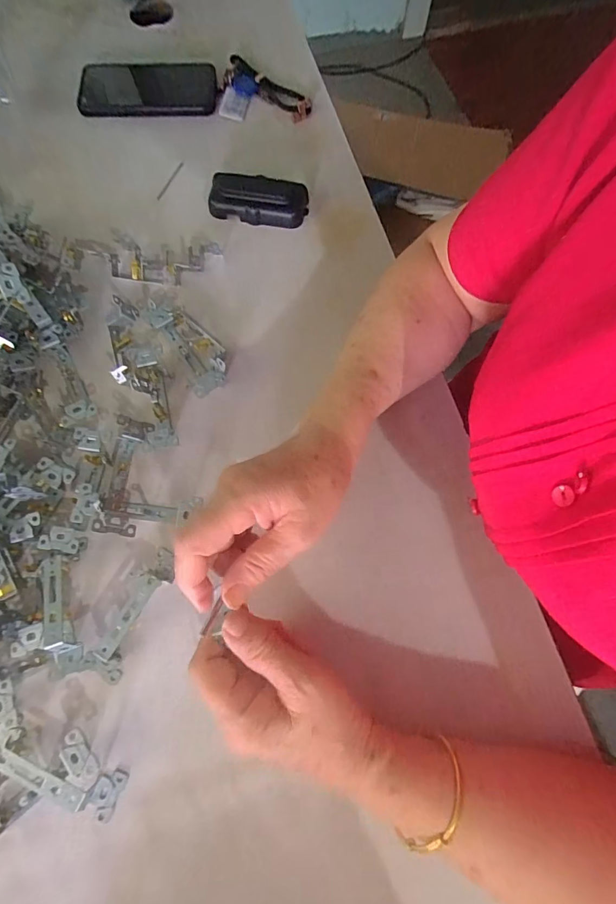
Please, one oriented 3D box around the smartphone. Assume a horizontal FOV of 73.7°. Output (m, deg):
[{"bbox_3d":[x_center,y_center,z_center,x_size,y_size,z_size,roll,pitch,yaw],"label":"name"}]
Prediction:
[{"bbox_3d":[-0.203,-0.460,0.518,0.169,0.013,0.090,-3,73,-2],"label":"smartphone"}]

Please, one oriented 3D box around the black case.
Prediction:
[{"bbox_3d":[-0.056,-0.283,0.462,0.107,0.028,0.050,11,74,3],"label":"black case"}]

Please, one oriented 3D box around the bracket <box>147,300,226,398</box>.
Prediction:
[{"bbox_3d":[-0.112,-0.103,0.400,0.044,0.027,0.111,-32,76,-9],"label":"bracket"}]

